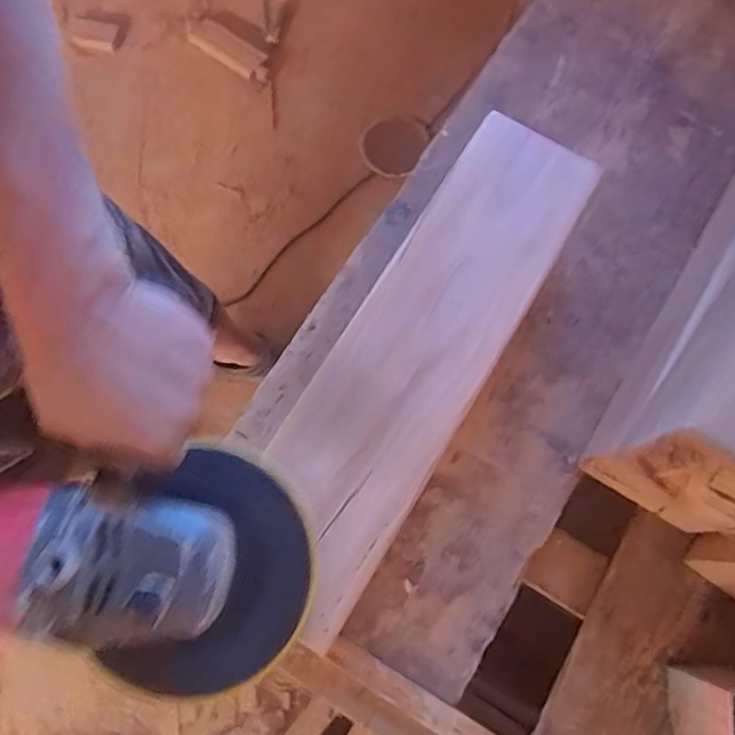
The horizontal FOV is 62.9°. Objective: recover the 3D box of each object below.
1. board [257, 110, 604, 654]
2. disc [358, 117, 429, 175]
[{"bbox_3d":[0.036,-0.009,0.464,0.111,0.030,0.406,30,75,8],"label":"board"},{"bbox_3d":[0.058,-0.540,1.467,0.153,0.011,0.175,25,71,10],"label":"disc"}]

